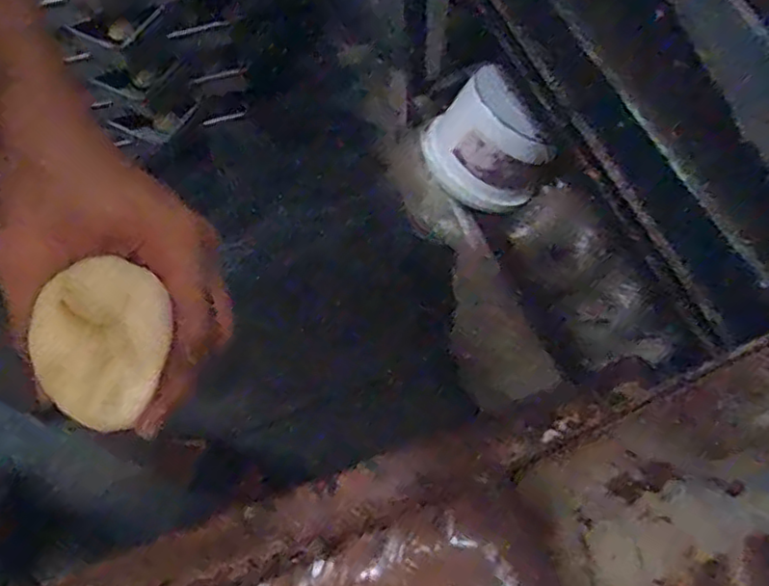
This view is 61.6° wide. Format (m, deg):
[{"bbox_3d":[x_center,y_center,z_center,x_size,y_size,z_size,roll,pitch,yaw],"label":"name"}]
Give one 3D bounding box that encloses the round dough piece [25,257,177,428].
[{"bbox_3d":[-0.115,0.020,0.276,0.051,0.030,0.063,27,95,0],"label":"round dough piece"}]

